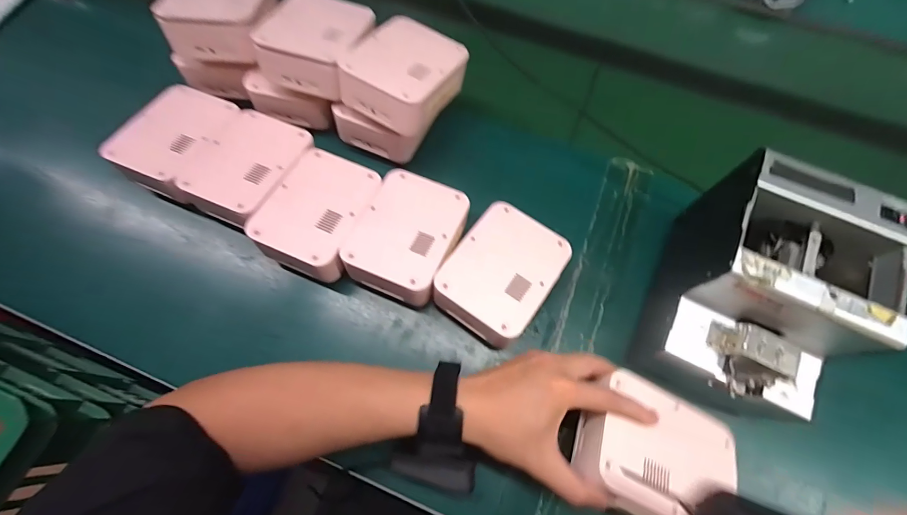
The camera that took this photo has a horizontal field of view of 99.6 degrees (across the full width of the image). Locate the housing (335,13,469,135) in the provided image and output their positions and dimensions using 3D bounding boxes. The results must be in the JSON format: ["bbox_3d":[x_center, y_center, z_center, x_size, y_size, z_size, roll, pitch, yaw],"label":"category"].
[{"bbox_3d":[-0.053,-0.207,0.426,0.102,0.059,0.127,27,67,10],"label":"housing"}]

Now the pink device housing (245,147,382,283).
[{"bbox_3d":[-0.144,-0.048,0.420,0.101,0.044,0.130,25,68,8],"label":"pink device housing"}]

